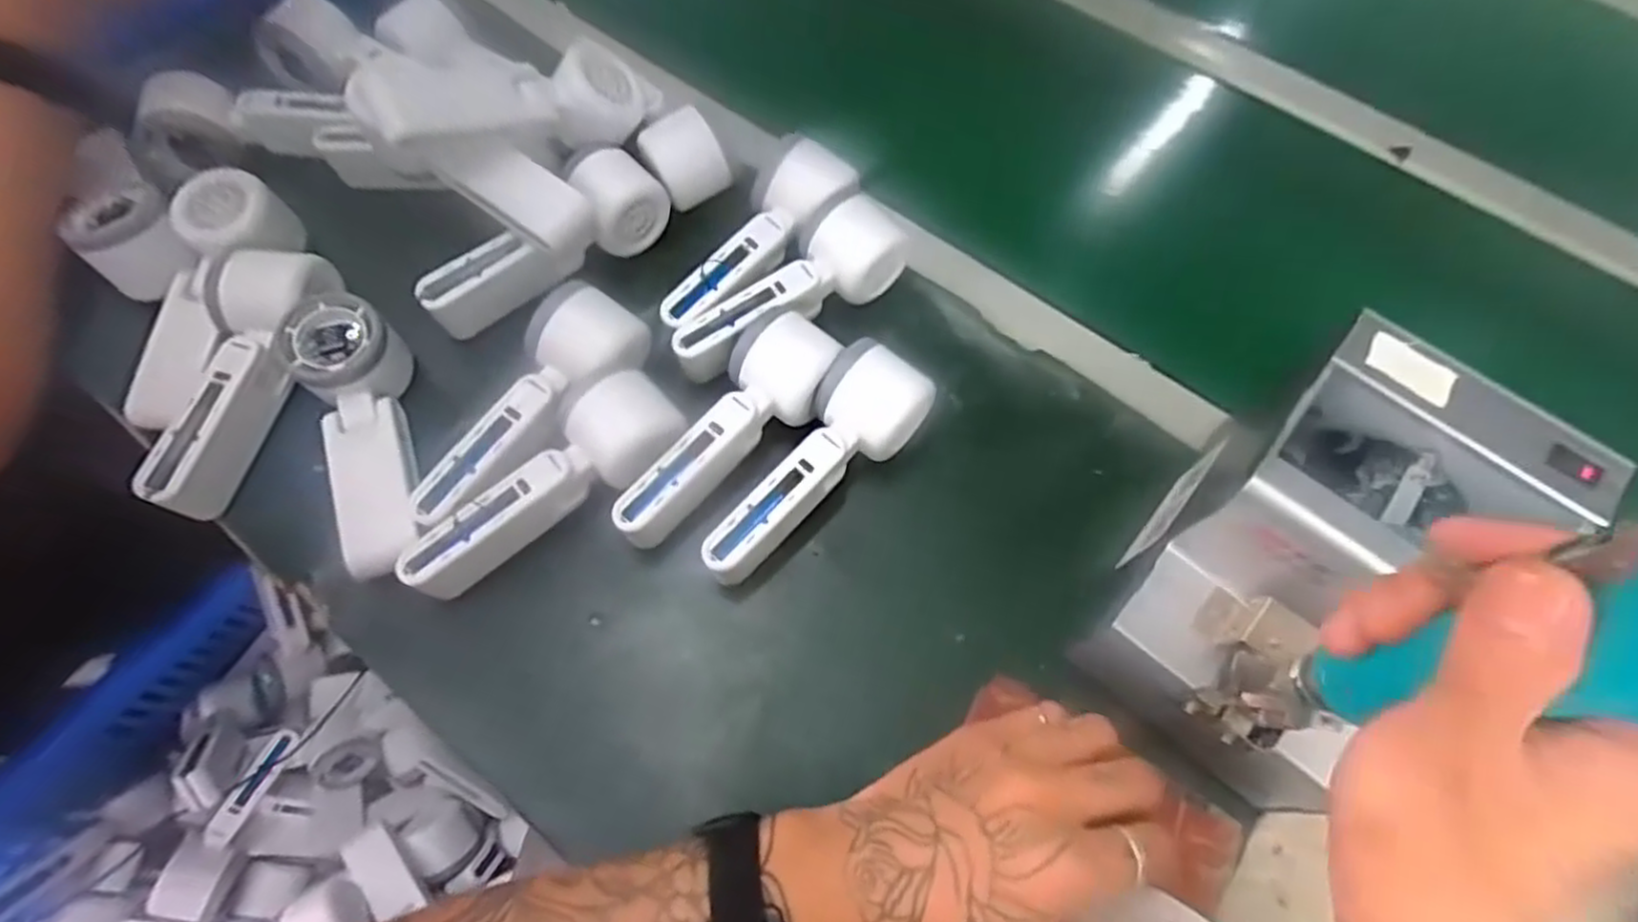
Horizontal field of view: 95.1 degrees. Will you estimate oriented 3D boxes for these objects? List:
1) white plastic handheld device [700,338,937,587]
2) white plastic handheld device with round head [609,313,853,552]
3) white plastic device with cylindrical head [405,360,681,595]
[{"bbox_3d":[-0.002,0.006,0.430,0.055,0.051,0.159,37,68,14],"label":"white plastic handheld device"},{"bbox_3d":[-0.047,-0.015,0.437,0.055,0.056,0.165,30,67,12],"label":"white plastic handheld device with round head"},{"bbox_3d":[-0.150,0.017,0.421,0.052,0.054,0.161,41,70,16],"label":"white plastic device with cylindrical head"}]

